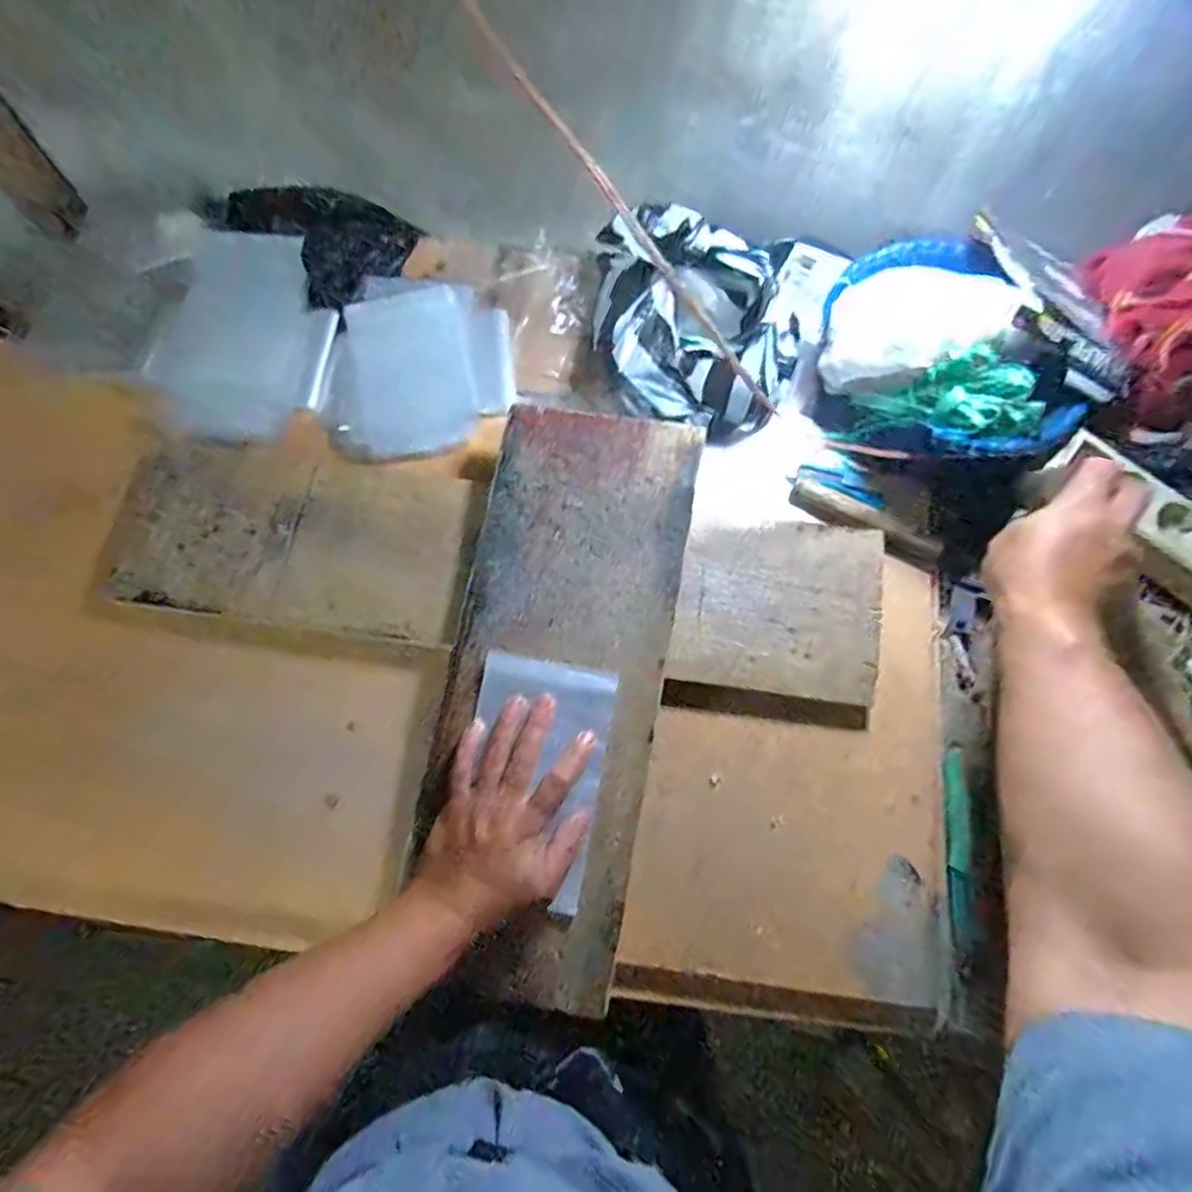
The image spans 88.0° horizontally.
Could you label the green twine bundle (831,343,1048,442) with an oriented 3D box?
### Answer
[{"bbox_3d":[0.289,-0.165,0.537,0.158,0.066,0.059,7,64,47],"label":"green twine bundle"}]

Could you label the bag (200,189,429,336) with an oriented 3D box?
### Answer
[{"bbox_3d":[-0.304,-0.402,0.681,0.172,0.029,0.144,38,78,-11],"label":"bag"}]

